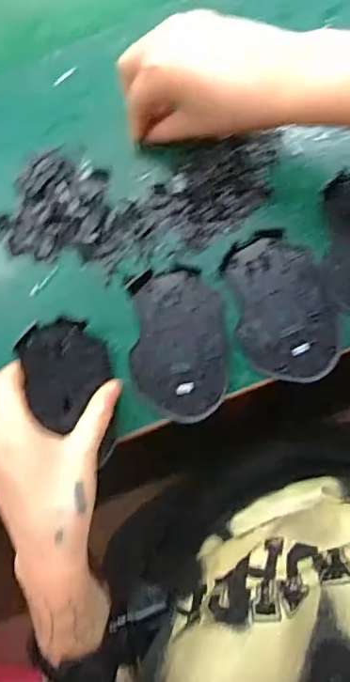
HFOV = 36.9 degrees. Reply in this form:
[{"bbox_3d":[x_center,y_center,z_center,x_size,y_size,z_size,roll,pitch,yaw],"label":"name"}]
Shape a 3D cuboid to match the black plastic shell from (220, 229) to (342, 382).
[{"bbox_3d":[0.081,-0.026,0.397,0.073,0.011,0.112,-21,89,2],"label":"black plastic shell"}]

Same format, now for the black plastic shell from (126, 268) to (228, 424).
[{"bbox_3d":[0.003,0.003,0.399,0.070,0.008,0.111,0,89,3],"label":"black plastic shell"}]

